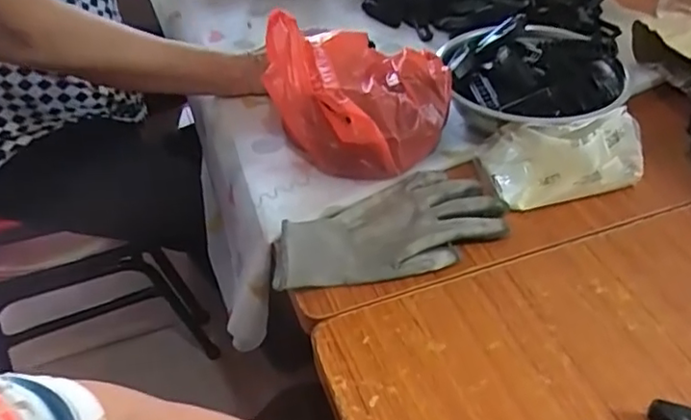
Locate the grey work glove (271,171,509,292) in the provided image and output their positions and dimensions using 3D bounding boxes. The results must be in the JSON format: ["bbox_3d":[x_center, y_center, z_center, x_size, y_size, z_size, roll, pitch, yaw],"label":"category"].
[{"bbox_3d":[0.036,0.016,0.563,0.212,0.028,0.104,-15,45,-13],"label":"grey work glove"}]

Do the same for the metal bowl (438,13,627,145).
[{"bbox_3d":[0.206,-0.140,0.683,0.184,0.070,0.197,-1,44,1],"label":"metal bowl"}]

